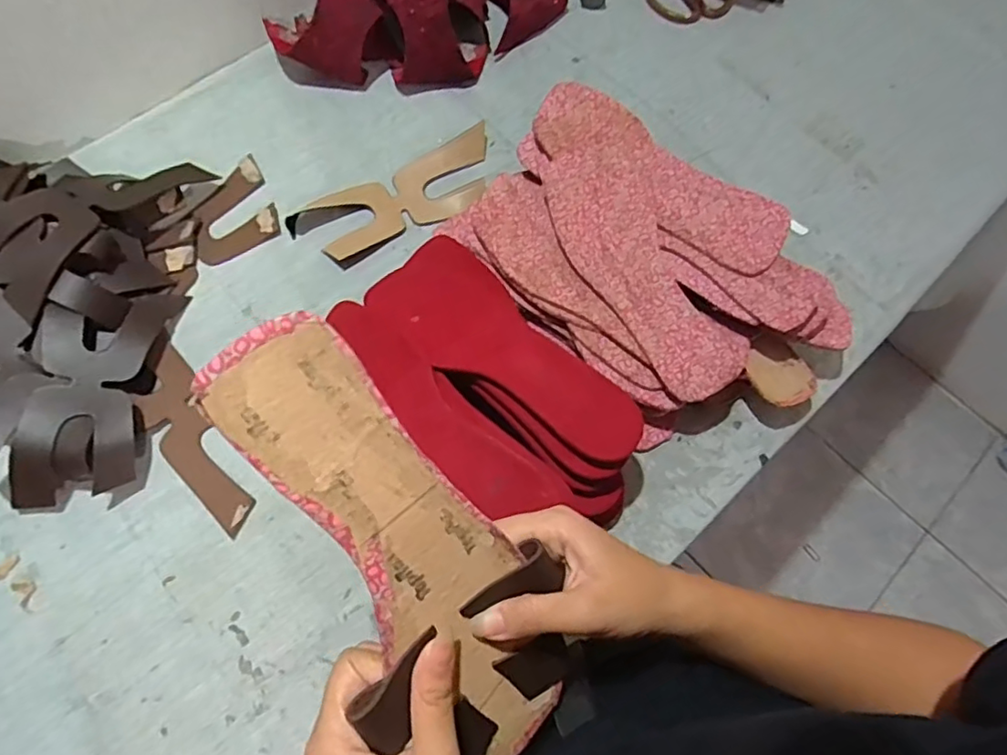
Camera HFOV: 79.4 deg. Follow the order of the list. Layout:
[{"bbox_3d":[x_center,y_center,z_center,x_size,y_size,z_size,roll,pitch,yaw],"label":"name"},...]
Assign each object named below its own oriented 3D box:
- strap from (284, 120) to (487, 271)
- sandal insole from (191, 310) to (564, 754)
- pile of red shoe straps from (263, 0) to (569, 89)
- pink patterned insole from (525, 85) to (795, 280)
[{"bbox_3d":[-0.099,-0.175,0.598,0.209,0.025,0.075,-28,70,-13],"label":"strap"},{"bbox_3d":[-0.036,0.079,0.270,0.063,0.008,0.234,-36,109,-16],"label":"sandal insole"},{"bbox_3d":[-0.074,-0.427,0.658,0.338,0.105,0.189,-41,75,-16],"label":"pile of red shoe straps"},{"bbox_3d":[0.132,-0.174,0.524,0.235,0.015,0.080,34,75,9],"label":"pink patterned insole"}]

